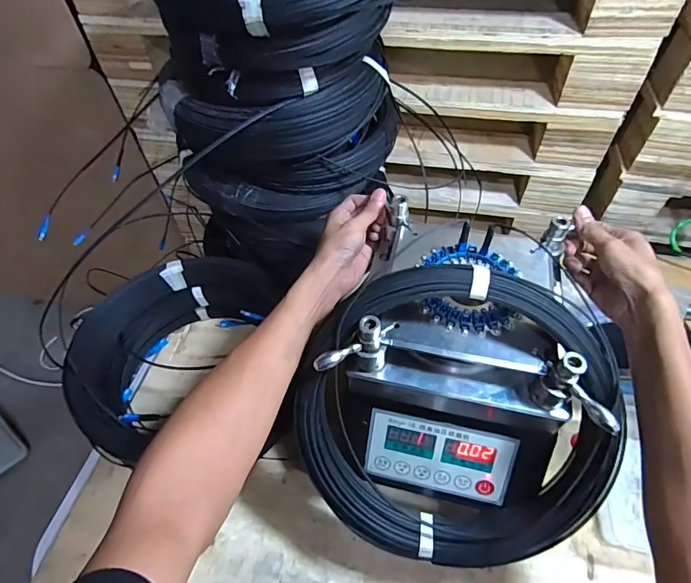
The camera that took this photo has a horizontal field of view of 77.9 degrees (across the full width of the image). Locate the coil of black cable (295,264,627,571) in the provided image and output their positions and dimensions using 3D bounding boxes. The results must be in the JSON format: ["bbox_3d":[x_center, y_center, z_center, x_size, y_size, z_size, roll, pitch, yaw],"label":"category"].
[{"bbox_3d":[0.099,0.125,0.408,0.288,0.302,0.031,-14,8,14],"label":"coil of black cable"}]

